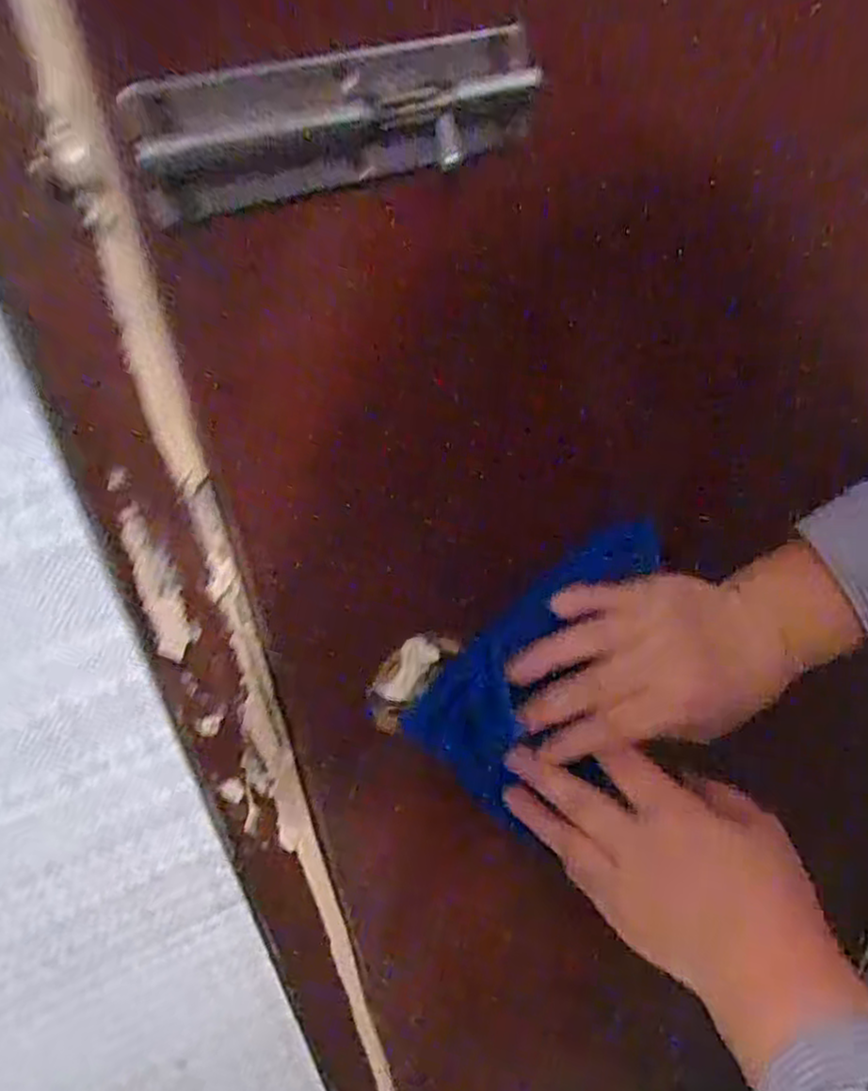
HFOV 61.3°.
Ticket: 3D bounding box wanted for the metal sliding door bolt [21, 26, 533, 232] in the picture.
[{"bbox_3d":[-0.036,-0.121,0.211,0.142,0.036,0.017,-17,34,-14],"label":"metal sliding door bolt"}]

